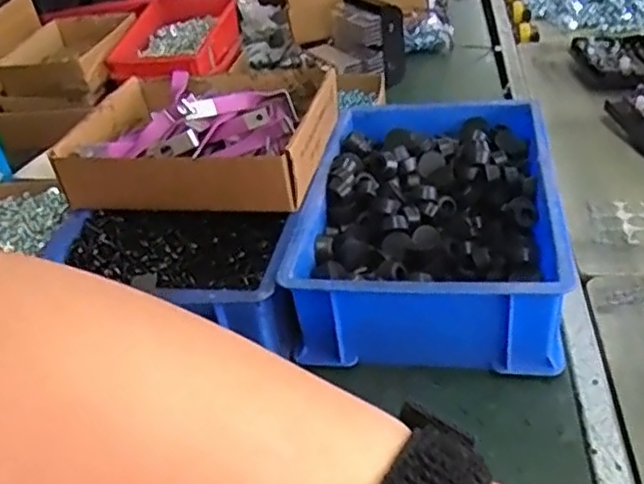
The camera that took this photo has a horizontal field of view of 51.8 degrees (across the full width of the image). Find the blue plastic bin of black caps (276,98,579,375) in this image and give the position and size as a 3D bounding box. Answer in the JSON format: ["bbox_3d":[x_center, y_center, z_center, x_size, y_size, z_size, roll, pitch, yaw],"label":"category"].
[{"bbox_3d":[0.096,-0.022,0.587,0.202,0.090,0.312,3,35,13],"label":"blue plastic bin of black caps"}]

